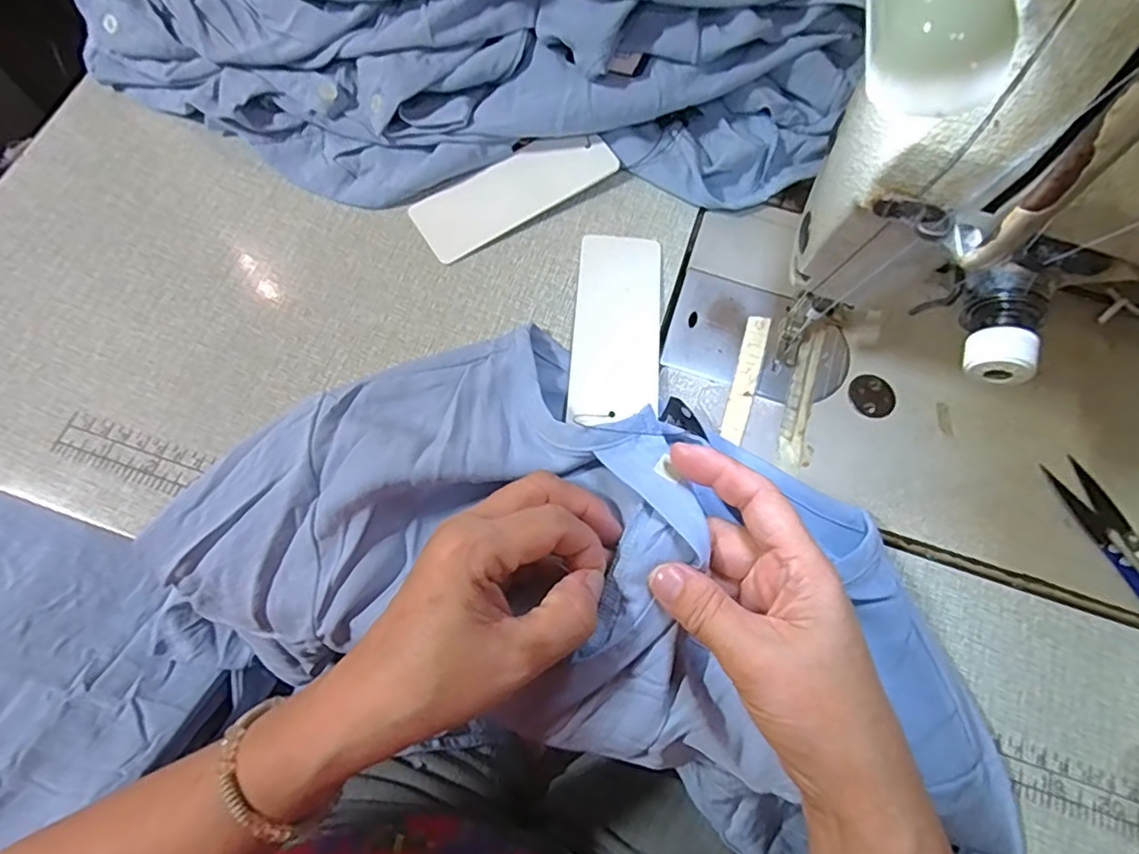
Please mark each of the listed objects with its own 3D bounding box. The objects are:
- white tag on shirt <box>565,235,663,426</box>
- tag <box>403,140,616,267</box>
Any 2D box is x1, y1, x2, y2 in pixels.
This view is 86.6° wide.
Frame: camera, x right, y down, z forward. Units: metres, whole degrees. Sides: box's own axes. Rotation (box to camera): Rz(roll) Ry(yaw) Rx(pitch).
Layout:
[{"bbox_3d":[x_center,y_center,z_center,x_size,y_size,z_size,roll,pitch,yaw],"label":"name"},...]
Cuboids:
[{"bbox_3d":[0.026,-0.054,0.324,0.046,0.004,0.116,6,68,-2],"label":"white tag on shirt"},{"bbox_3d":[-0.032,-0.138,0.350,0.118,0.005,0.043,-33,78,-10],"label":"tag"}]

